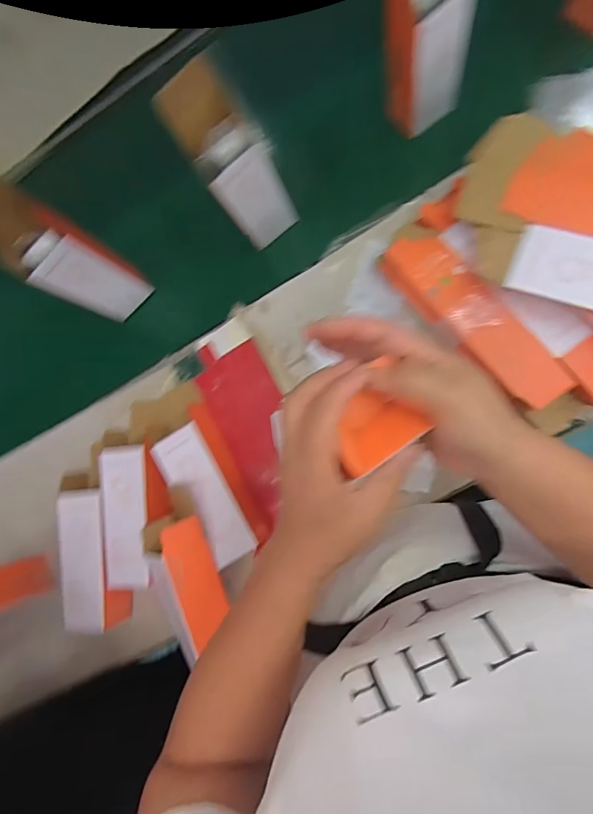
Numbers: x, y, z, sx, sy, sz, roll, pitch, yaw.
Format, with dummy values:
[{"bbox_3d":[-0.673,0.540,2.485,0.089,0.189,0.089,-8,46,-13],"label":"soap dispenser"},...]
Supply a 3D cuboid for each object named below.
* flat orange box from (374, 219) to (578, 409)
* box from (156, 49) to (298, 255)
[{"bbox_3d":[0.179,-0.095,0.467,0.063,0.022,0.234,-44,75,26],"label":"flat orange box"},{"bbox_3d":[-0.068,-0.274,0.510,0.081,0.208,0.070,-36,81,3],"label":"box"}]

